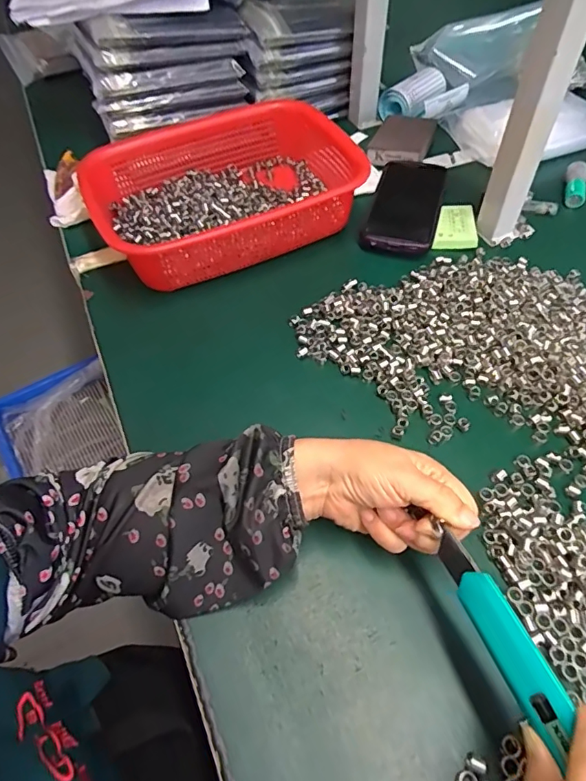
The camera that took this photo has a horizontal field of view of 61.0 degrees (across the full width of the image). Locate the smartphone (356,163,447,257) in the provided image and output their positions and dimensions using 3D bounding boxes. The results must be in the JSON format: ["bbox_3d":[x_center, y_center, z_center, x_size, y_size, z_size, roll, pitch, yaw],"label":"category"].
[{"bbox_3d":[0.131,-0.222,0.579,0.079,0.013,0.181,12,55,11],"label":"smartphone"}]

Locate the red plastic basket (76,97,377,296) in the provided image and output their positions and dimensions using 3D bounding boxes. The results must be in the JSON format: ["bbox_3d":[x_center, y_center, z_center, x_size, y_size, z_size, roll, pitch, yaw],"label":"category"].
[{"bbox_3d":[-0.065,-0.229,0.559,0.300,0.063,0.212,-23,56,-14],"label":"red plastic basket"}]

